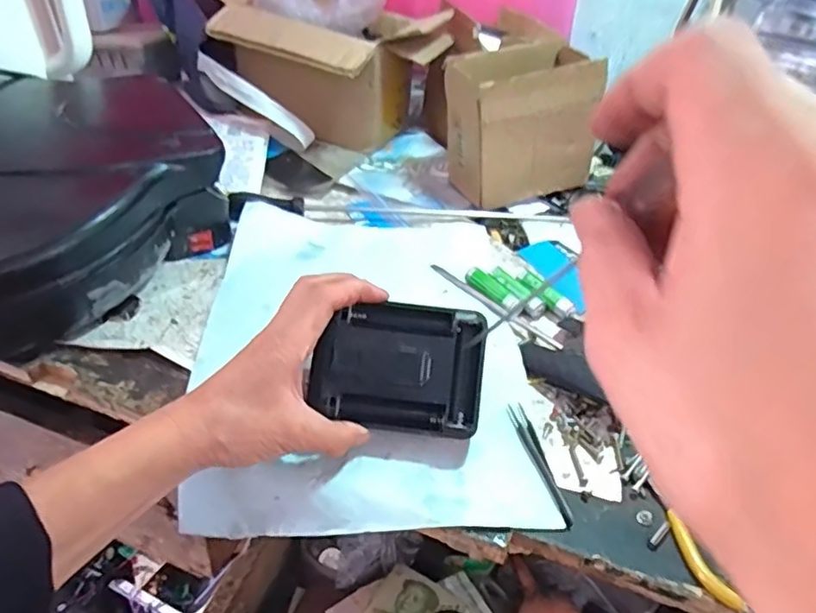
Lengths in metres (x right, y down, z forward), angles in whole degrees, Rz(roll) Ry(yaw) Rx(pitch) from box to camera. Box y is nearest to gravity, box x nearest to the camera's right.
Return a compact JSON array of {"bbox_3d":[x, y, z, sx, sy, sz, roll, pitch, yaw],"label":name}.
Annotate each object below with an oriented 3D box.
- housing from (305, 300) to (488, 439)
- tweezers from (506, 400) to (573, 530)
[{"bbox_3d":[-0.005,0.039,0.406,0.113,0.022,0.083,8,81,-4],"label":"housing"},{"bbox_3d":[0.092,0.107,0.417,0.013,0.006,0.099,-4,38,-15],"label":"tweezers"}]

